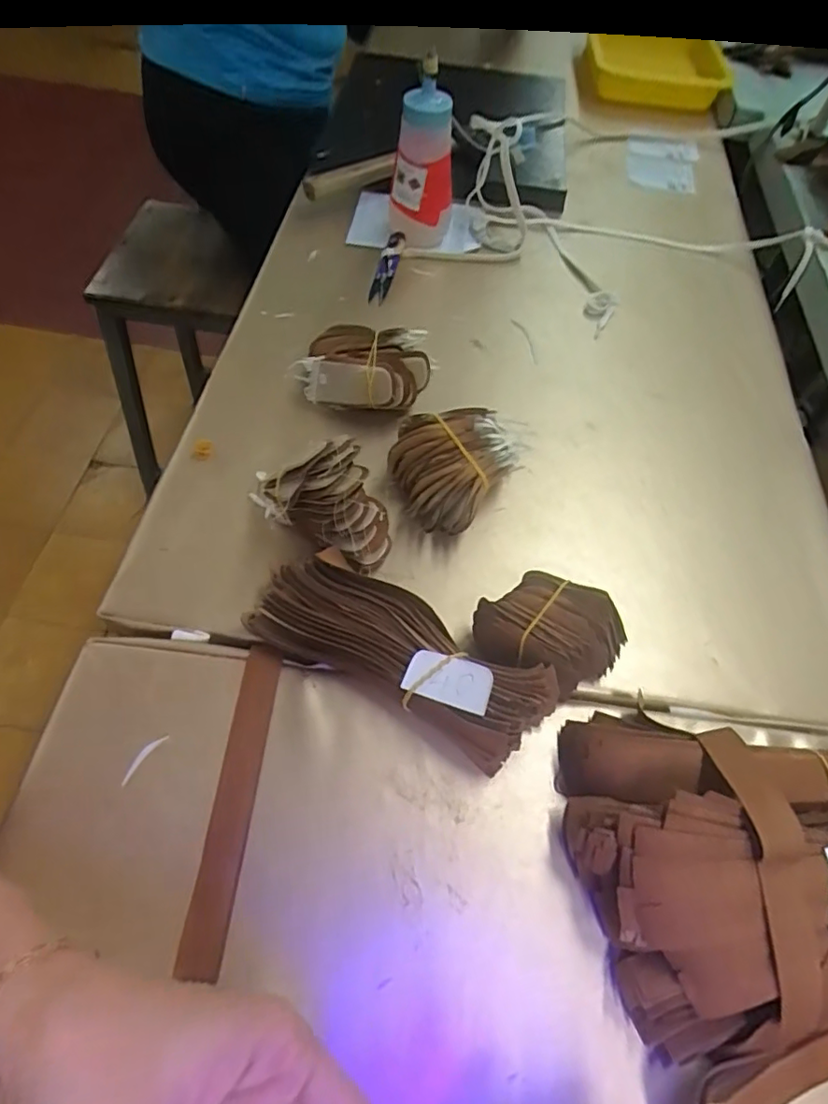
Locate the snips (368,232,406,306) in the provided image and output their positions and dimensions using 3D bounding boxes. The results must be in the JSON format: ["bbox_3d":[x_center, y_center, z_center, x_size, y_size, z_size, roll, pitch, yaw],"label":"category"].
[{"bbox_3d":[-0.028,-0.284,0.580,0.019,0.013,0.088,17,81,8],"label":"snips"}]

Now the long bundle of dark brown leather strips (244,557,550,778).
[{"bbox_3d":[-0.009,0.061,0.351,0.181,0.046,0.062,27,61,11],"label":"long bundle of dark brown leather strips"}]

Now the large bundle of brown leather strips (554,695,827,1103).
[{"bbox_3d":[0.174,0.158,0.290,0.172,0.066,0.186,-11,61,-12],"label":"large bundle of brown leather strips"}]

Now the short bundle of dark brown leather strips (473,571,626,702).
[{"bbox_3d":[0.084,0.052,0.363,0.089,0.055,0.061,19,59,6],"label":"short bundle of dark brown leather strips"}]

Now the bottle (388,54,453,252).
[{"bbox_3d":[0.007,-0.362,0.550,0.060,0.144,0.053,7,58,2],"label":"bottle"}]

